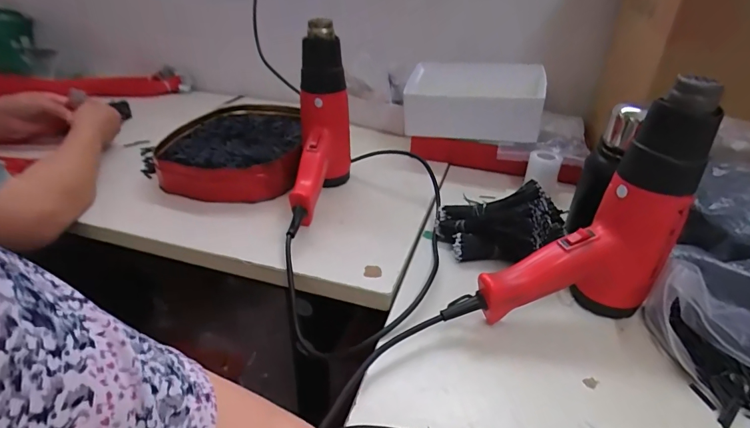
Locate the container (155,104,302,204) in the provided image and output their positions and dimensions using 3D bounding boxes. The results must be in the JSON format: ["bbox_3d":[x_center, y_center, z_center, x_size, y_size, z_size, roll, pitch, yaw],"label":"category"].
[{"bbox_3d":[-0.248,-0.121,0.759,0.225,0.059,0.315,-4,32,-9],"label":"container"}]

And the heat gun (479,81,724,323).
[{"bbox_3d":[0.202,0.013,0.394,0.177,0.232,0.069,-12,34,-21],"label":"heat gun"}]

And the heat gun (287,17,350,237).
[{"bbox_3d":[-0.075,-0.114,0.580,0.066,0.239,0.214,2,32,0],"label":"heat gun"}]

